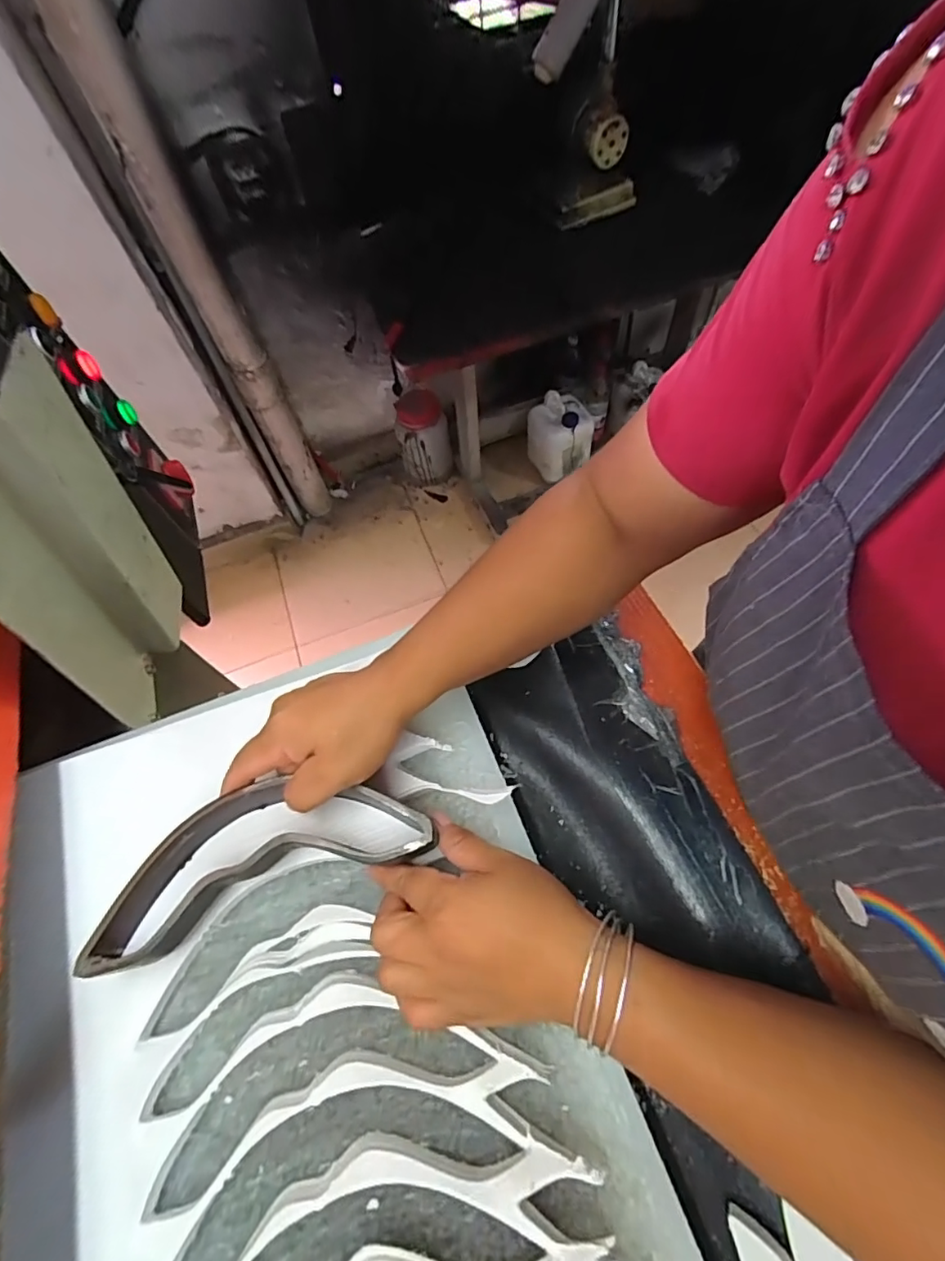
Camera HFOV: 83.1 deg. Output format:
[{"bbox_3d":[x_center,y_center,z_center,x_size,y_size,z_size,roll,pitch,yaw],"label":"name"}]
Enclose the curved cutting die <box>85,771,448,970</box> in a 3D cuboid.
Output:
[{"bbox_3d":[-0.130,0.141,0.341,0.205,0.032,0.078,-13,62,-12],"label":"curved cutting die"}]

